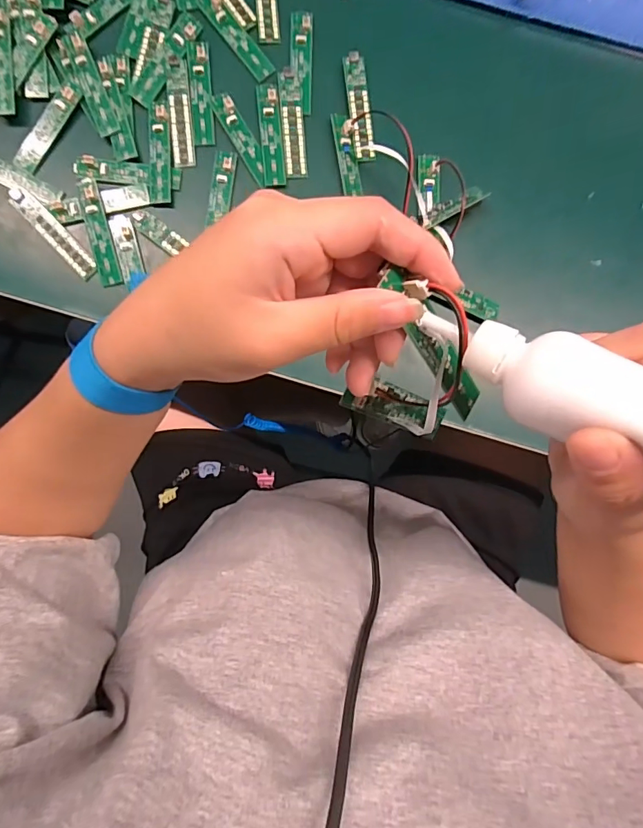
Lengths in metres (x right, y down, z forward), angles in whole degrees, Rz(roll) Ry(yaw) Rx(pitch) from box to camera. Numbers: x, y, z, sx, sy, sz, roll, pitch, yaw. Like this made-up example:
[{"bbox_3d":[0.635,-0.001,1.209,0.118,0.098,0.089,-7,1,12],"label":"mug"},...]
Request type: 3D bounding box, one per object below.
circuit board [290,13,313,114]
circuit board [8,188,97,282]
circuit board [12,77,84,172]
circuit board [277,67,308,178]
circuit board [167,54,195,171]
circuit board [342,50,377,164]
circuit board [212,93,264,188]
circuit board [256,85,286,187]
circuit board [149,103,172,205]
[{"bbox_3d":[-0.017,-0.291,0.380,0.018,0.005,0.085,1,88,-2],"label":"circuit board"},{"bbox_3d":[-0.215,-0.145,0.370,0.017,0.007,0.087,-41,90,-3],"label":"circuit board"},{"bbox_3d":[-0.220,-0.231,0.369,0.019,0.005,0.076,33,87,0],"label":"circuit board"},{"bbox_3d":[-0.023,-0.239,0.378,0.018,0.005,0.088,-5,88,-2],"label":"circuit board"},{"bbox_3d":[-0.115,-0.247,0.375,0.018,0.004,0.090,-4,88,-2],"label":"circuit board"},{"bbox_3d":[0.032,-0.251,0.378,0.017,0.005,0.084,-8,88,-2],"label":"circuit board"},{"bbox_3d":[-0.065,-0.226,0.376,0.016,0.004,0.079,-27,89,-3],"label":"circuit board"},{"bbox_3d":[-0.041,-0.228,0.377,0.018,0.004,0.083,-4,88,-2],"label":"circuit board"},{"bbox_3d":[-0.130,-0.209,0.371,0.018,0.004,0.078,0,88,-2],"label":"circuit board"}]

